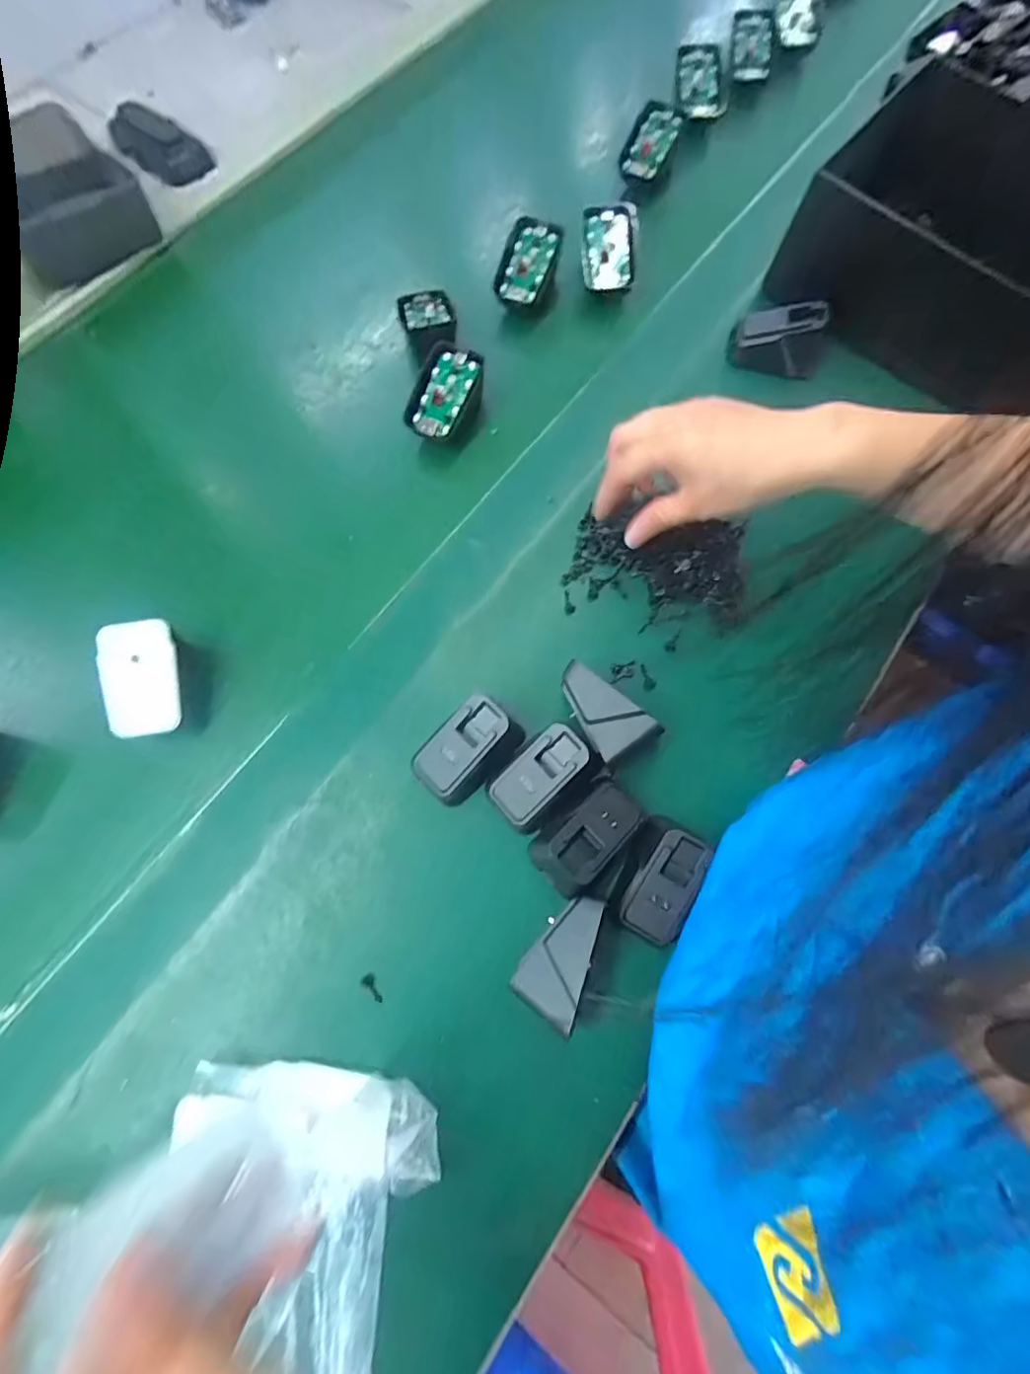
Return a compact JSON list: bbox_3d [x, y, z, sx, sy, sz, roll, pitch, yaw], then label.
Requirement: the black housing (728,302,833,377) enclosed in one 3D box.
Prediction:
[{"bbox_3d":[0.213,-0.277,0.440,0.078,0.045,0.033,5,72,2],"label":"black housing"}]

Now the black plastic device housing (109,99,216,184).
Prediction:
[{"bbox_3d":[-0.337,-0.513,0.519,0.092,0.025,0.052,39,77,12],"label":"black plastic device housing"}]

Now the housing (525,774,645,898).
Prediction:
[{"bbox_3d":[0.042,0.085,0.320,0.038,0.033,0.069,42,77,12],"label":"housing"}]

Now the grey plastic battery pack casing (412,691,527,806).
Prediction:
[{"bbox_3d":[-0.028,0.039,0.333,0.067,0.034,0.038,-42,77,-12],"label":"grey plastic battery pack casing"}]

